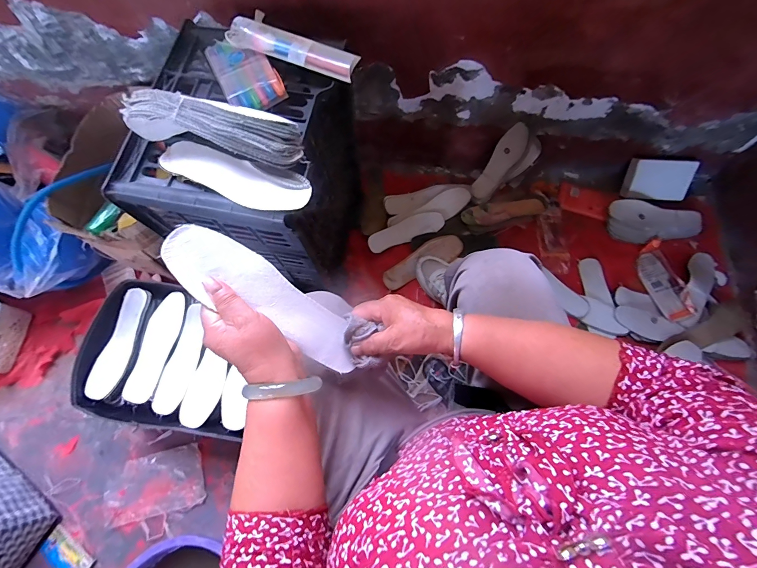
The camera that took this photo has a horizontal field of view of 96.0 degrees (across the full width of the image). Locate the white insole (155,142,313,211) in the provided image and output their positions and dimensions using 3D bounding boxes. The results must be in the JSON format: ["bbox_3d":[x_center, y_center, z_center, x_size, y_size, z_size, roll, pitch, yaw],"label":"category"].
[{"bbox_3d":[-0.198,-0.146,0.460,0.223,0.016,0.064,18,74,7],"label":"white insole"}]

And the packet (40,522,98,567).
[{"bbox_3d":[-0.669,0.584,0.735,0.121,0.016,0.056,34,76,12],"label":"packet"}]

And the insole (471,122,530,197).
[{"bbox_3d":[0.328,-0.325,0.904,0.071,0.205,0.050,42,46,13],"label":"insole"}]

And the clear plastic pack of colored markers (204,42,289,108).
[{"bbox_3d":[-0.202,-0.321,0.516,0.081,0.021,0.132,-27,73,-7],"label":"clear plastic pack of colored markers"}]

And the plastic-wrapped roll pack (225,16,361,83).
[{"bbox_3d":[-0.130,-0.353,0.511,0.193,0.029,0.043,16,73,7],"label":"plastic-wrapped roll pack"}]

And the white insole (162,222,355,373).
[{"bbox_3d":[-0.110,0.021,0.351,0.218,0.006,0.063,39,75,-19],"label":"white insole"}]

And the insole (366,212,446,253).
[{"bbox_3d":[0.073,-0.142,0.913,0.209,0.013,0.059,-22,102,-7],"label":"insole"}]

